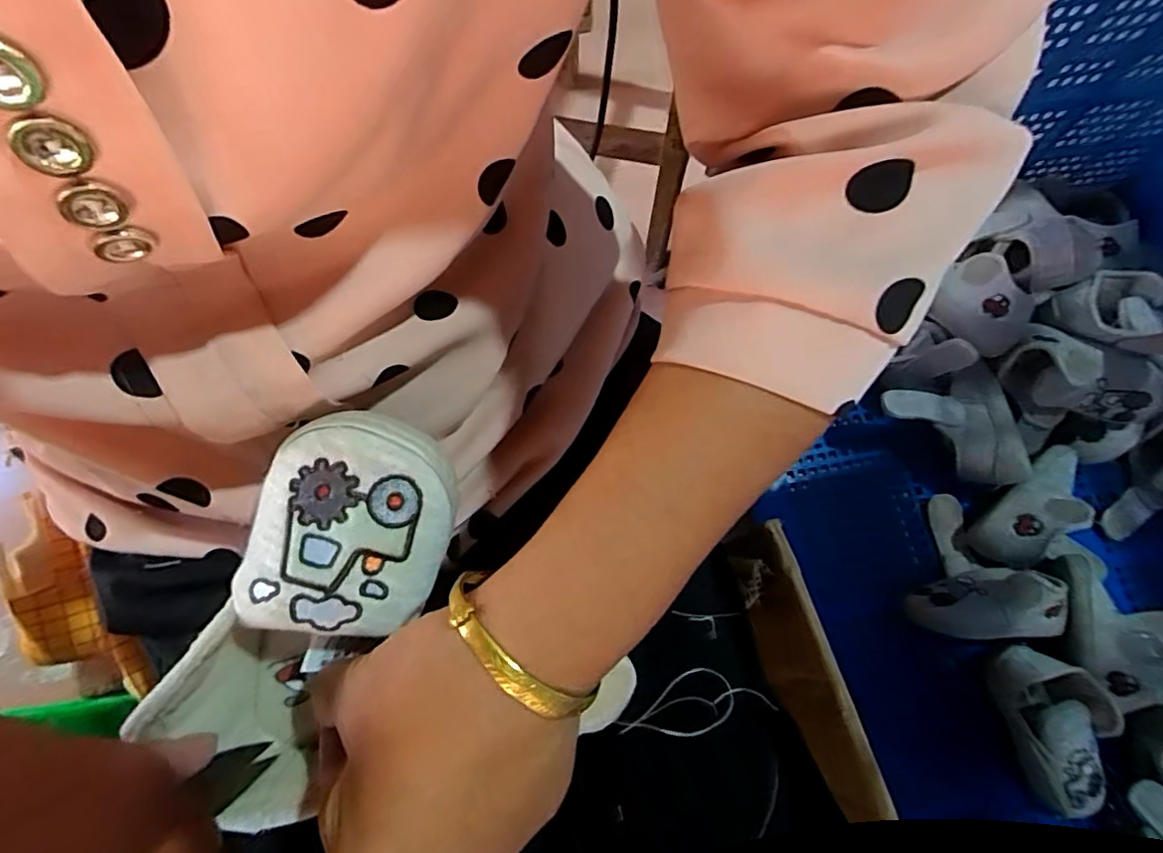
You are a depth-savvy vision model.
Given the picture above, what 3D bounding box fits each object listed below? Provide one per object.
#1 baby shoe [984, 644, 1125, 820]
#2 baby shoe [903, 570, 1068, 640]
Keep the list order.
[{"bbox_3d":[0.456,0.296,0.560,0.087,0.058,0.147,6,72,3],"label":"baby shoe"},{"bbox_3d":[0.404,0.177,0.572,0.137,0.048,0.063,-9,72,11],"label":"baby shoe"}]

